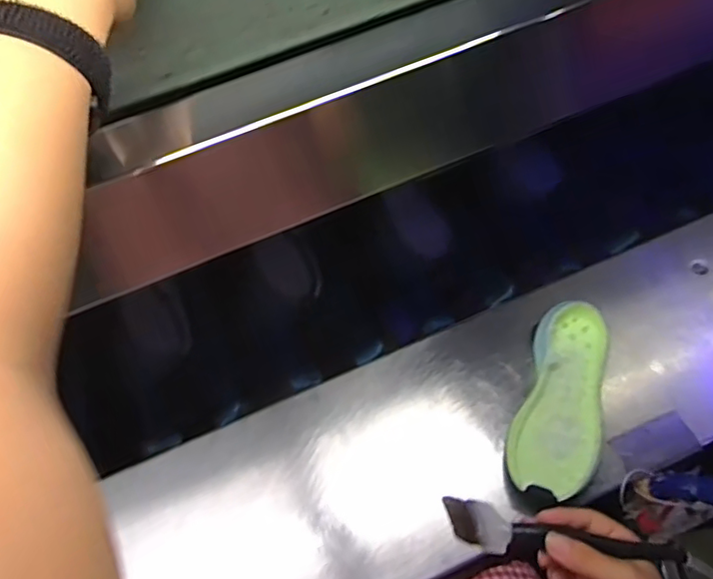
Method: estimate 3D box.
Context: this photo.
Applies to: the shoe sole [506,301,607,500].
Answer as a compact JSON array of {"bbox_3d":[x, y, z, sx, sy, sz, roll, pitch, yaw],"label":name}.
[{"bbox_3d":[0.230,0.117,0.623,0.092,0.026,0.216,18,65,12],"label":"shoe sole"}]

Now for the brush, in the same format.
[{"bbox_3d":[0.151,0.182,0.419,0.170,0.025,0.031,7,63,5],"label":"brush"}]

